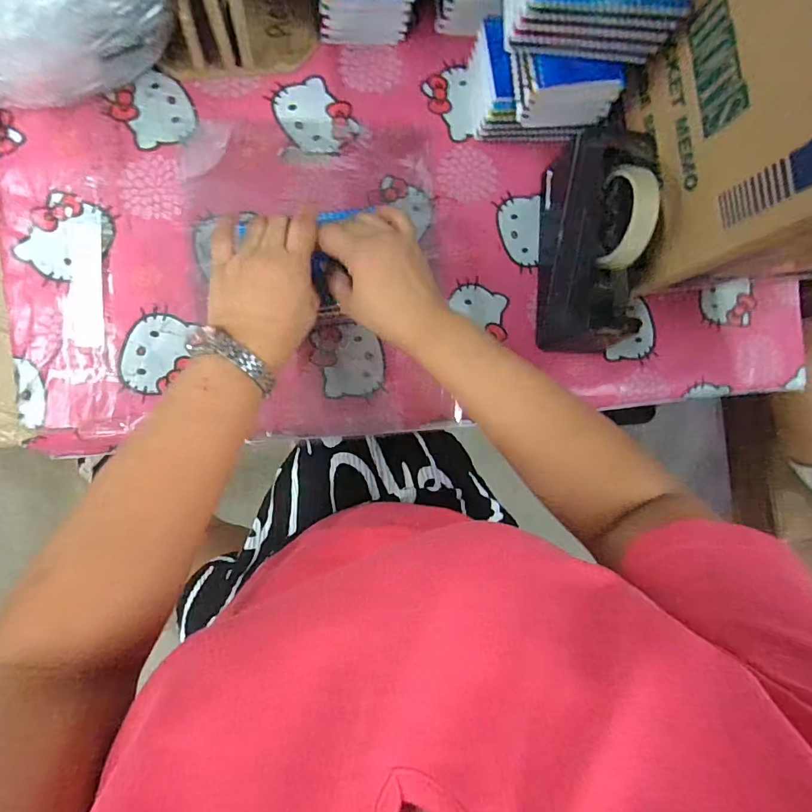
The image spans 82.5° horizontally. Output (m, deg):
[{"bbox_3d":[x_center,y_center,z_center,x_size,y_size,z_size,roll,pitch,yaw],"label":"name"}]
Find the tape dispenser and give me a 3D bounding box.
[{"bbox_3d":[0.191,-0.170,0.467,0.083,0.121,0.227,7,88,-9],"label":"tape dispenser"}]

